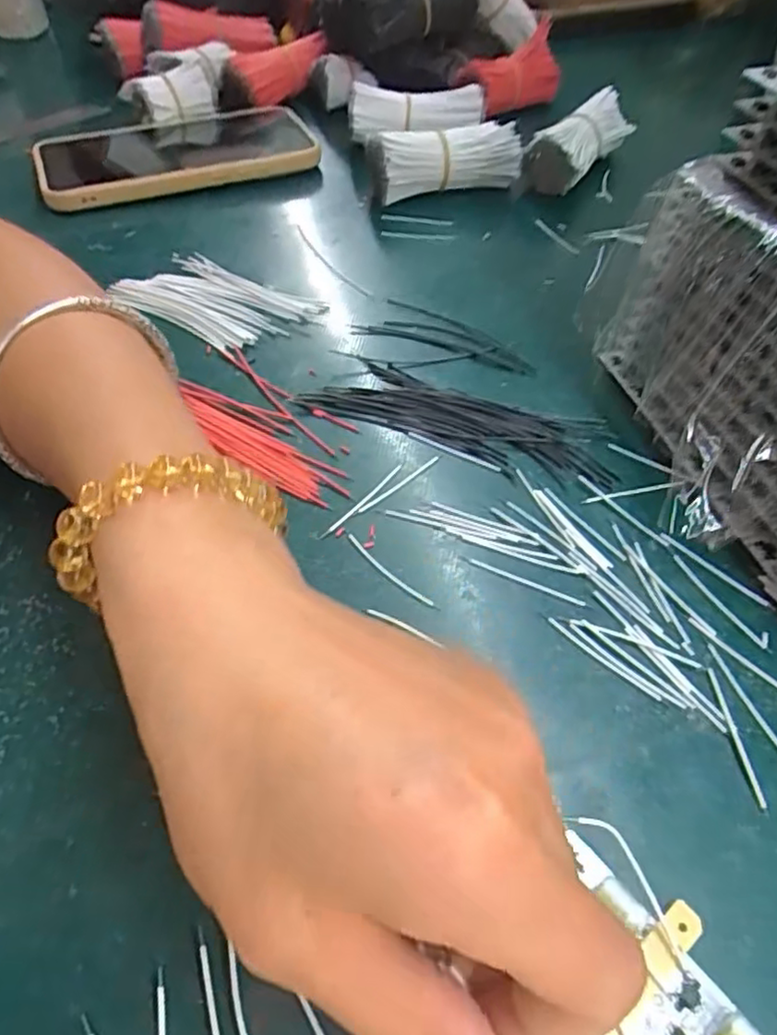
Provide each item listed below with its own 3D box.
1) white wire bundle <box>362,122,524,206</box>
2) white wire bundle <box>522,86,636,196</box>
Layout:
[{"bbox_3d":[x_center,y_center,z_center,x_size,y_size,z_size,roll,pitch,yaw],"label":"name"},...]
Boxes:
[{"bbox_3d":[0.032,-0.216,0.400,0.089,0.037,0.034,-18,53,-16],"label":"white wire bundle"},{"bbox_3d":[0.125,-0.240,0.426,0.031,0.034,0.096,32,57,22],"label":"white wire bundle"}]

